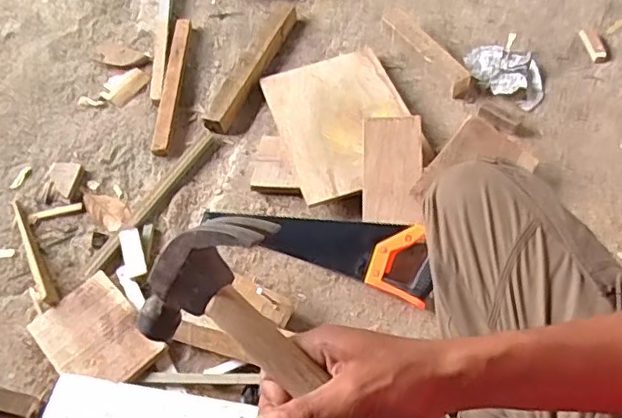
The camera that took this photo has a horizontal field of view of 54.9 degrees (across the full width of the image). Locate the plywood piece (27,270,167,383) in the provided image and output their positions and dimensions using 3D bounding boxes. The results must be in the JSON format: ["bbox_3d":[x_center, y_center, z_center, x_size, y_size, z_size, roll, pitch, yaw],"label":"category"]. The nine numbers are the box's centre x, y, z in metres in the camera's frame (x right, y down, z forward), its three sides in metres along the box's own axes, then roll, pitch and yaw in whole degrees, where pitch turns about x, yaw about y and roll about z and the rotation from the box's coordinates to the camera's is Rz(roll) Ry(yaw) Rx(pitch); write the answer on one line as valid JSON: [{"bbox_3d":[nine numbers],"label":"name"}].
[{"bbox_3d":[-0.334,0.197,0.934,0.140,0.013,0.201,-37,56,-26],"label":"plywood piece"}]

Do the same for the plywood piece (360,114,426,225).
[{"bbox_3d":[0.137,-0.066,1.006,0.099,0.018,0.198,1,66,6],"label":"plywood piece"}]

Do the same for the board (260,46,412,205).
[{"bbox_3d":[0.059,-0.173,1.121,0.235,0.016,0.341,-19,53,-4],"label":"board"}]

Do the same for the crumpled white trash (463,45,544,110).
[{"bbox_3d":[0.388,-0.270,1.174,0.098,0.029,0.166,-40,62,-20],"label":"crumpled white trash"}]

